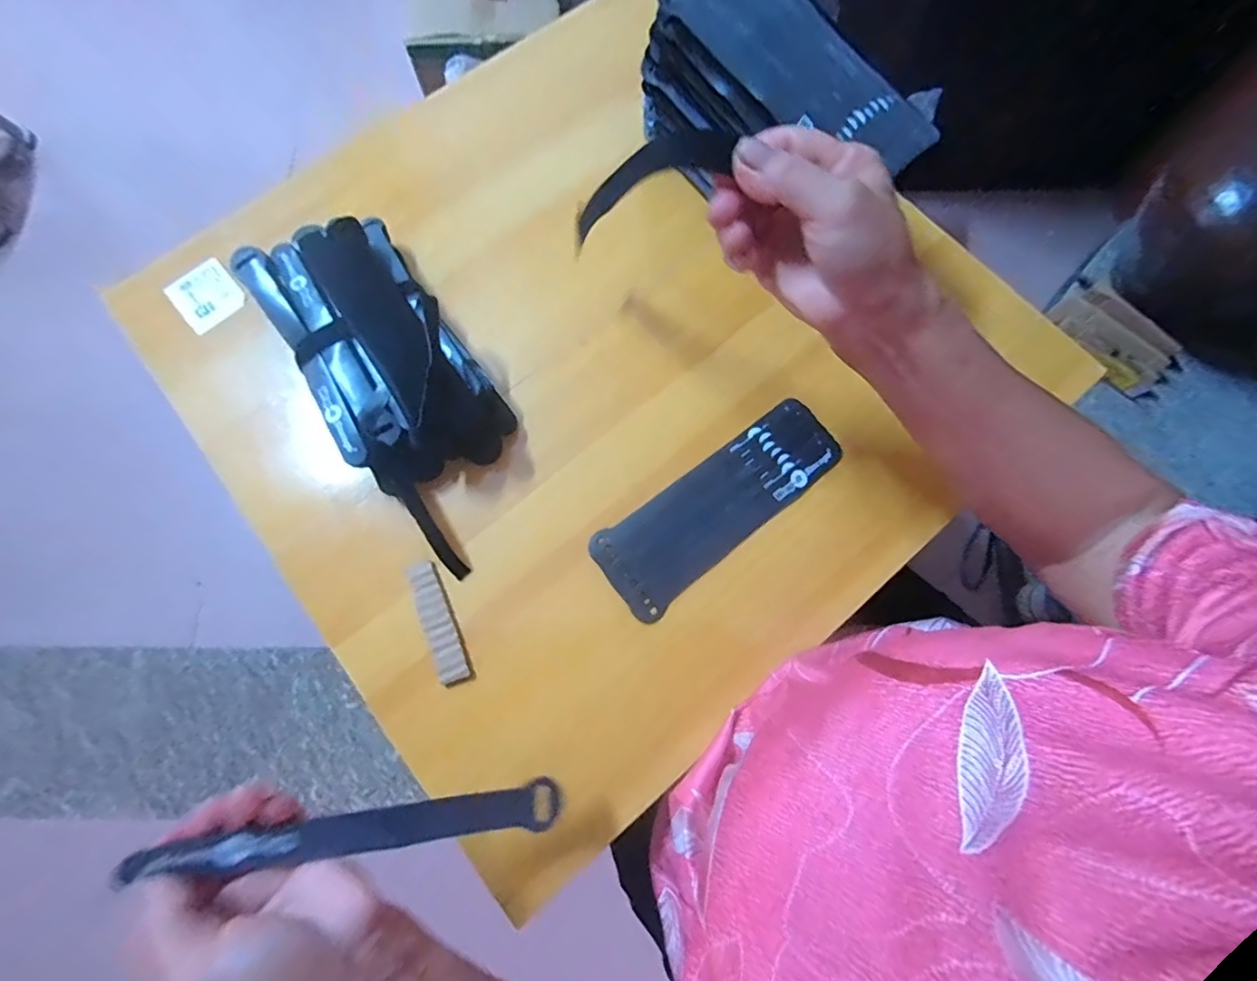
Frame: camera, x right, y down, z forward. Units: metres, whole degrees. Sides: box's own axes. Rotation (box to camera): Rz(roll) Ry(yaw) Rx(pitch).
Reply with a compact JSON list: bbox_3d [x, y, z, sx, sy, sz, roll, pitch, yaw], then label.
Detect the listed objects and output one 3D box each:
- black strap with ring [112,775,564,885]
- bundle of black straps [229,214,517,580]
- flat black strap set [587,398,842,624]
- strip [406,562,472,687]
[{"bbox_3d":[-0.131,0.173,0.276,0.197,0.006,0.023,6,73,-24],"label":"black strap with ring"},{"bbox_3d":[-0.177,-0.087,0.407,0.115,0.045,0.296,-34,77,-8],"label":"bundle of black straps"},{"bbox_3d":[0.070,0.010,0.405,0.199,0.008,0.068,-36,77,-9],"label":"flat black strap set"},{"bbox_3d":[-0.135,0.093,0.379,0.020,0.006,0.086,-23,76,-6],"label":"strip"}]

